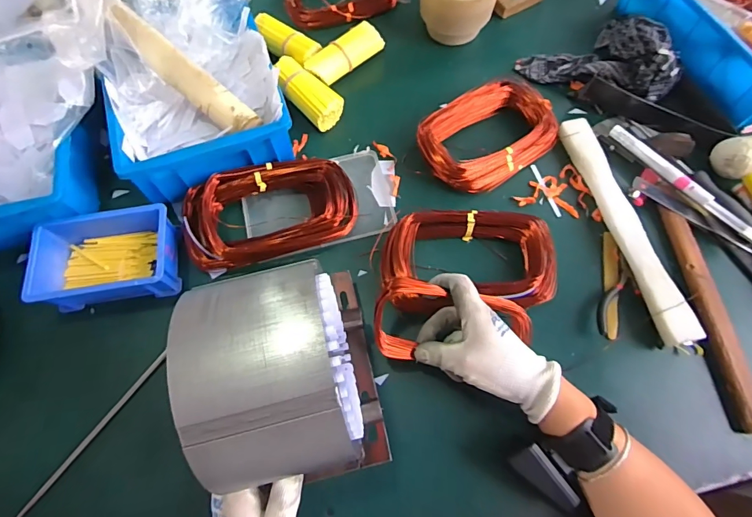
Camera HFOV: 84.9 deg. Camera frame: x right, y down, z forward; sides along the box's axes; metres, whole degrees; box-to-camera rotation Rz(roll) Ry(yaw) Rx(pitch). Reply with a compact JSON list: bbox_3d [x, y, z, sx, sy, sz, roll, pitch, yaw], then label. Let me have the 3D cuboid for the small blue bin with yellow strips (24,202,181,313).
[{"bbox_3d":[-0.299,-0.002,0.464,0.150,0.044,0.109,-5,68,-1],"label":"small blue bin with yellow strips"}]

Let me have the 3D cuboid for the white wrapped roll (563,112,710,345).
[{"bbox_3d":[0.286,-0.042,0.482,0.037,0.030,0.290,-15,68,-4],"label":"white wrapped roll"}]

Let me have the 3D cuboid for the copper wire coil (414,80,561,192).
[{"bbox_3d":[0.148,-0.163,0.532,0.181,0.041,0.122,-35,71,-12],"label":"copper wire coil"}]

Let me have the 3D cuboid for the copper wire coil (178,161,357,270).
[{"bbox_3d":[-0.128,-0.059,0.497,0.205,0.045,0.115,-14,68,-4],"label":"copper wire coil"}]

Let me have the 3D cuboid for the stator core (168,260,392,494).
[{"bbox_3d":[-0.067,0.088,0.339,0.121,0.173,0.180,-13,68,-4],"label":"stator core"}]

